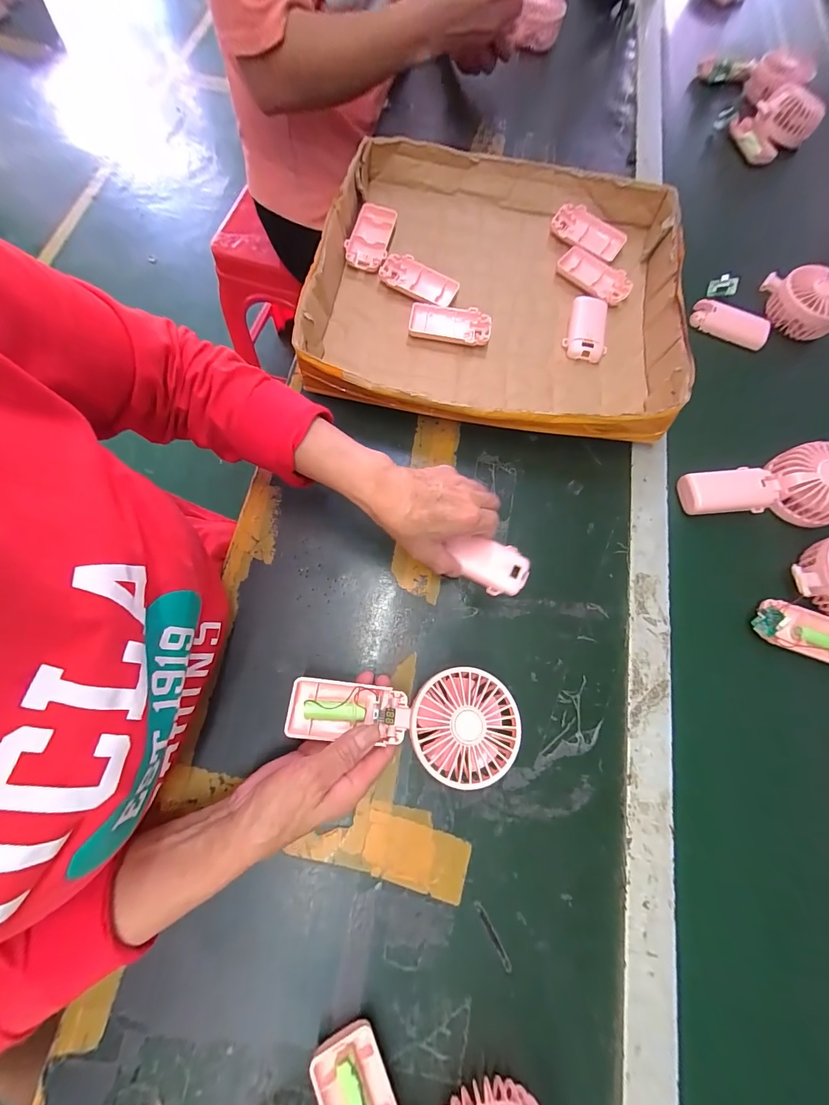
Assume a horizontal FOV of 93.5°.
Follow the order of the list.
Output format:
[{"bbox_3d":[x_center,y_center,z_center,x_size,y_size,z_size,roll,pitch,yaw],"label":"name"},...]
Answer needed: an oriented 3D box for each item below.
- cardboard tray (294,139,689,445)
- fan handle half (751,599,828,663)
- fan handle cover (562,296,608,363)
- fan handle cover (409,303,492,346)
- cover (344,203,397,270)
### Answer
[{"bbox_3d":[0.103,-0.312,0.470,0.408,0.083,0.377,12,73,1],"label":"cardboard tray"},{"bbox_3d":[0.385,0.076,0.378,0.103,0.017,0.047,19,73,3],"label":"fan handle half"},{"bbox_3d":[0.211,-0.272,0.473,0.047,0.029,0.081,13,73,2],"label":"fan handle cover"},{"bbox_3d":[0.042,-0.270,0.463,0.094,0.015,0.045,4,73,-1],"label":"fan handle cover"},{"bbox_3d":[-0.055,-0.396,0.488,0.049,0.012,0.086,13,89,-9],"label":"cover"}]

